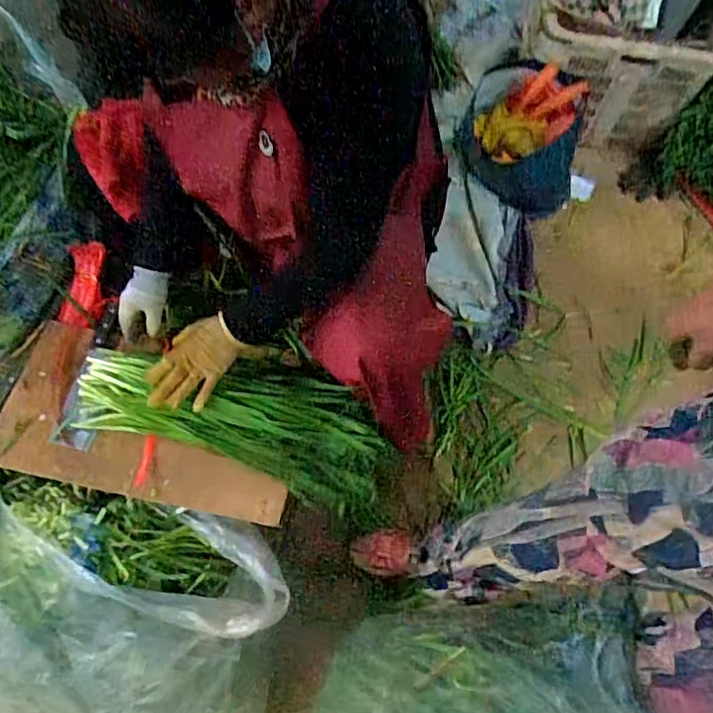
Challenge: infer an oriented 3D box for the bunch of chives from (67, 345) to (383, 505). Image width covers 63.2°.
[{"bbox_3d":[-0.200,0.089,0.960,0.492,0.120,0.185,14,63,4],"label":"bunch of chives"}]

